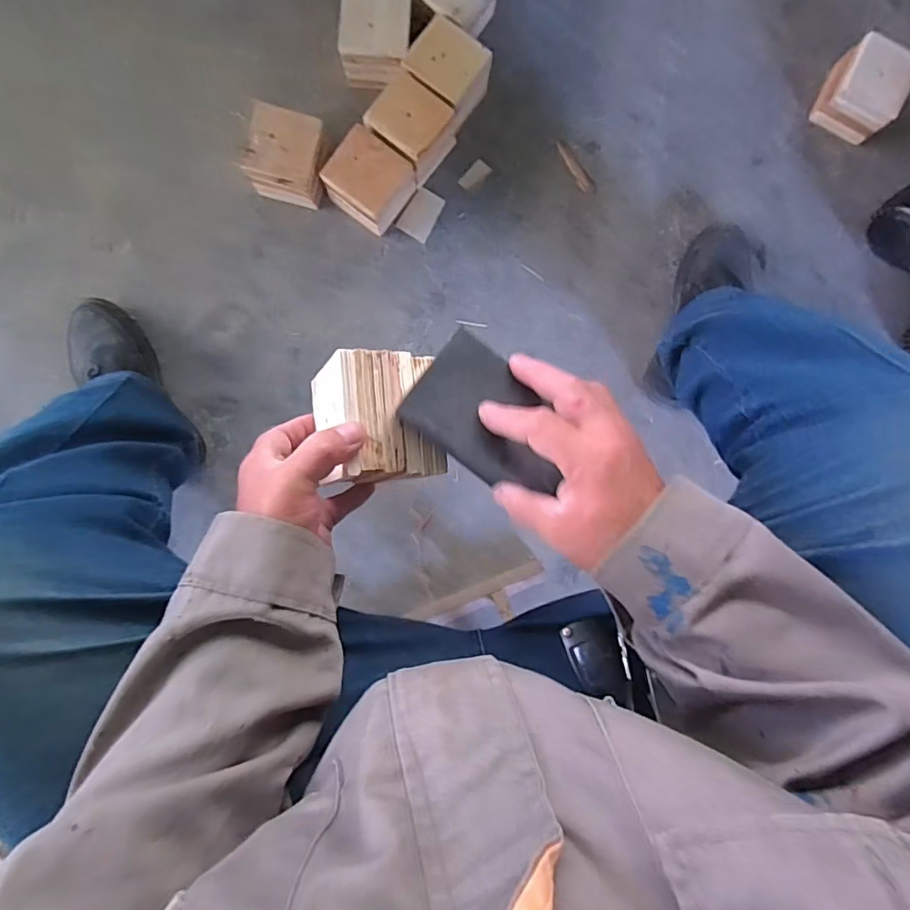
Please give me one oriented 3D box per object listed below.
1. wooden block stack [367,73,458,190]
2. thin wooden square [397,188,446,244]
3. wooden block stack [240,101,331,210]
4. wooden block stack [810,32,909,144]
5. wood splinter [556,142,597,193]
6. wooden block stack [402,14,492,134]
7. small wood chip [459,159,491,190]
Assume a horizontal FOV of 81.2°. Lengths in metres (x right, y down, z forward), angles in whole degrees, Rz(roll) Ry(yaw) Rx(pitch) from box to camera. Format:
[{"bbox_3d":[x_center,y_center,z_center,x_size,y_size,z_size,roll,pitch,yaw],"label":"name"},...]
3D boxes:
[{"bbox_3d":[-0.060,-0.449,0.733,0.095,0.071,0.088,40,90,-1],"label":"wooden block stack"},{"bbox_3d":[-0.047,-0.354,0.781,0.049,0.005,0.069,30,90,-1],"label":"thin wooden square"},{"bbox_3d":[-0.229,-0.408,0.735,0.099,0.082,0.101,12,90,-1],"label":"wooden block stack"},{"bbox_3d":[0.585,-0.524,0.758,0.102,0.075,0.085,29,90,-1],"label":"wooden block stack"},{"bbox_3d":[0.178,-0.425,0.787,0.023,0.005,0.091,-35,91,0],"label":"wood splinter"},{"bbox_3d":[-0.011,-0.525,0.736,0.098,0.076,0.086,40,89,-1],"label":"wooden block stack"},{"bbox_3d":[0.028,-0.410,0.777,0.049,0.004,0.025,-45,91,0],"label":"small wood chip"}]

